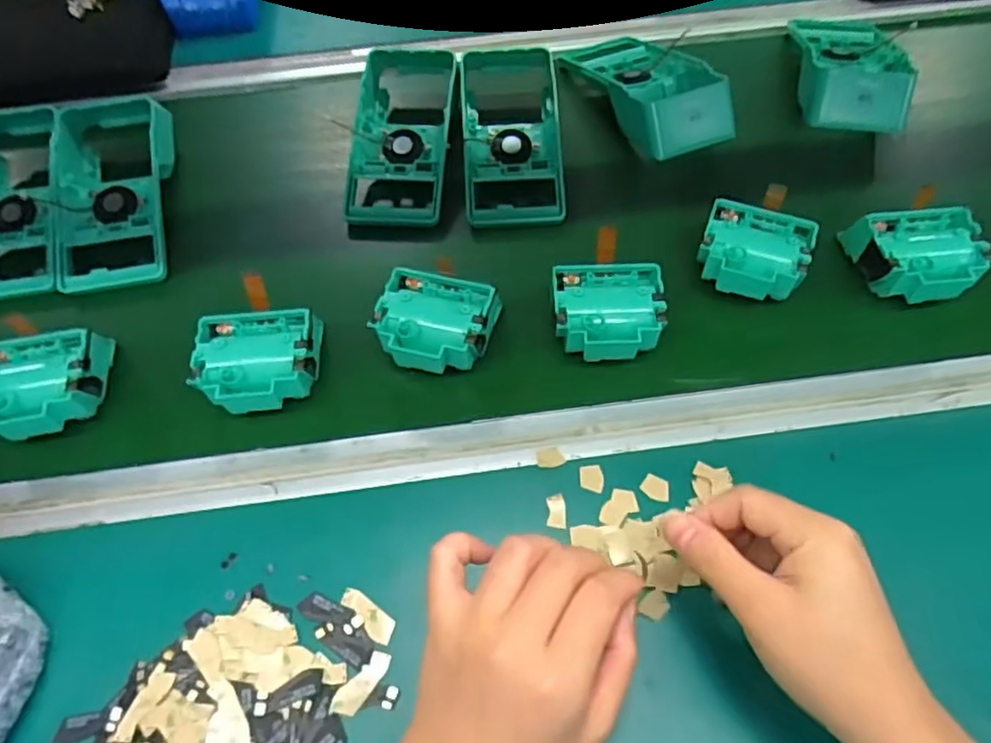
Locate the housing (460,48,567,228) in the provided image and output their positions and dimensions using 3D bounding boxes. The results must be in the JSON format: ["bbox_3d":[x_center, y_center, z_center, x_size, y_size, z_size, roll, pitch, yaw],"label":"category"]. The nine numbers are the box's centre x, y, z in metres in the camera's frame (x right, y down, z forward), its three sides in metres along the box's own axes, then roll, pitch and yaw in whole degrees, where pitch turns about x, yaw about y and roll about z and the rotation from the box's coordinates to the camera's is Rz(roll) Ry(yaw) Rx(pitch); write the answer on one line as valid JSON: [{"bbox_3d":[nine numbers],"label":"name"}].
[{"bbox_3d":[0.013,-0.206,0.563,0.080,0.048,0.183,-5,61,4],"label":"housing"}]

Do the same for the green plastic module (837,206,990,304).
[{"bbox_3d":[0.299,-0.081,0.476,0.079,0.044,0.074,4,60,5],"label":"green plastic module"}]

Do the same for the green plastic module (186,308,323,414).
[{"bbox_3d":[-0.158,-0.005,0.449,0.075,0.044,0.069,-7,58,-2],"label":"green plastic module"}]

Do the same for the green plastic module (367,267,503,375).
[{"bbox_3d":[-0.042,-0.028,0.459,0.076,0.041,0.068,14,60,11],"label":"green plastic module"}]

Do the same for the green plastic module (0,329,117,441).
[{"bbox_3d":[-0.305,0.011,0.444,0.075,0.041,0.069,-11,58,-5],"label":"green plastic module"}]

